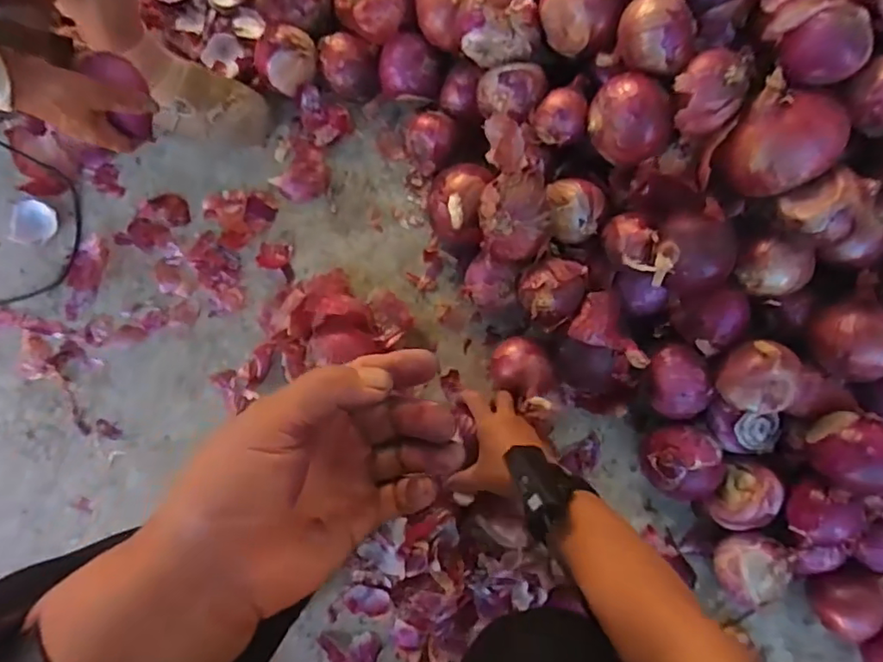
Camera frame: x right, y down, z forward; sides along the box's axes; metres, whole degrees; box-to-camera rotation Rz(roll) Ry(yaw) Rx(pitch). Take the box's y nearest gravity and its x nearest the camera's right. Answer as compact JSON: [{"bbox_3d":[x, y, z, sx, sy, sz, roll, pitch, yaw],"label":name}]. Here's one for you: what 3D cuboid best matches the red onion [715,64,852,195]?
[{"bbox_3d":[0.343,-0.196,0.574,0.094,0.071,0.105,-34,84,-7],"label":"red onion"}]

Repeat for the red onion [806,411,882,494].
[{"bbox_3d":[0.445,0.135,0.609,0.068,0.083,0.087,-25,83,-6],"label":"red onion"}]

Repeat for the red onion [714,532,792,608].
[{"bbox_3d":[0.379,0.293,0.691,0.081,0.069,0.079,0,82,-3],"label":"red onion"}]

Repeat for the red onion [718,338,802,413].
[{"bbox_3d":[0.357,0.054,0.636,0.081,0.077,0.070,12,81,0],"label":"red onion"}]

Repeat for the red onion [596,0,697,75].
[{"bbox_3d":[0.224,-0.308,0.600,0.082,0.075,0.065,37,82,4],"label":"red onion"}]

